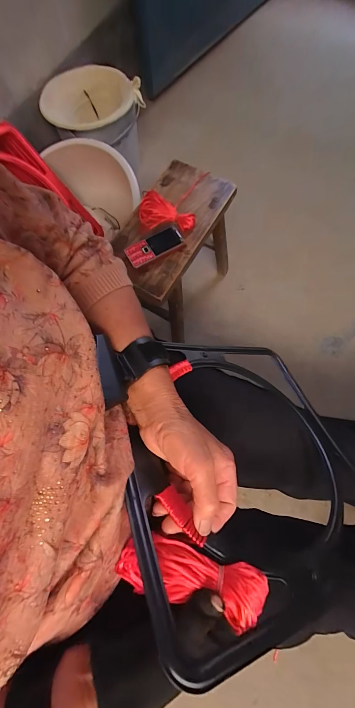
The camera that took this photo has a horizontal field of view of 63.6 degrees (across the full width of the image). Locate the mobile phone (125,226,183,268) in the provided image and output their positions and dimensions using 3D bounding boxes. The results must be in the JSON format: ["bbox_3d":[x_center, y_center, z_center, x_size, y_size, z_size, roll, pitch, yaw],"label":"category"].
[{"bbox_3d":[-0.052,-0.248,0.655,0.134,0.020,0.057,-25,71,-7],"label":"mobile phone"}]

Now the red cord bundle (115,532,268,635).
[{"bbox_3d":[0.010,0.191,0.246,0.125,0.030,0.047,7,70,13],"label":"red cord bundle"}]

